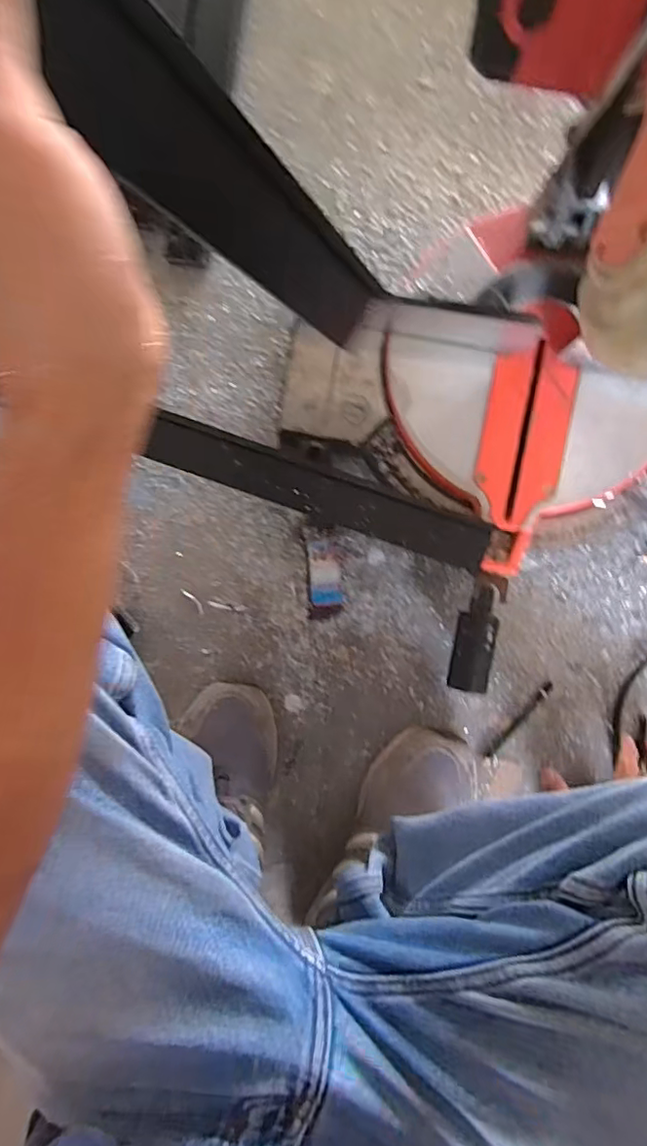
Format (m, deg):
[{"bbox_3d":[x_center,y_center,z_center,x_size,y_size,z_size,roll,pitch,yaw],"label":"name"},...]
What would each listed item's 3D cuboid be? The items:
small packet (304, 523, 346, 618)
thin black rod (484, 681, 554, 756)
[{"bbox_3d":[0.001,-0.001,0.591,0.035,0.019,0.097,-2,92,3],"label":"small packet"},{"bbox_3d":[0.202,0.151,0.588,0.009,0.004,0.099,41,93,1],"label":"thin black rod"}]

